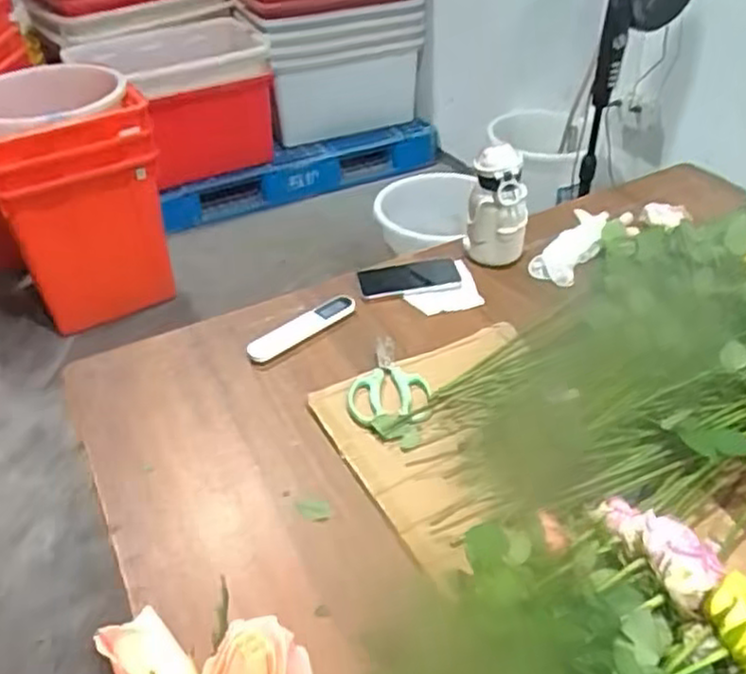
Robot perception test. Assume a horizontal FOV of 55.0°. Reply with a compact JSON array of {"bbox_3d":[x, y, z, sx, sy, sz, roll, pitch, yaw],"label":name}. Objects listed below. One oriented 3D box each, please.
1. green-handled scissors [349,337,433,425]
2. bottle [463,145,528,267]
[{"bbox_3d":[0.018,0.053,0.889,0.098,0.018,0.145,-5,38,-3],"label":"green-handled scissors"},{"bbox_3d":[0.196,-0.202,1.130,0.092,0.166,0.081,7,39,13],"label":"bottle"}]

